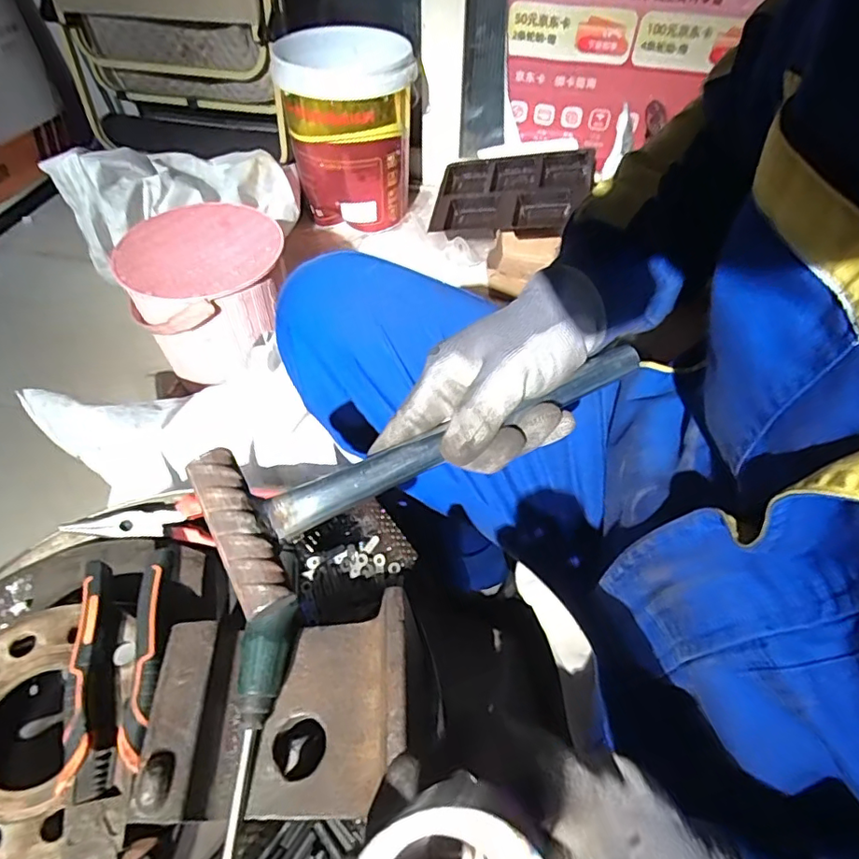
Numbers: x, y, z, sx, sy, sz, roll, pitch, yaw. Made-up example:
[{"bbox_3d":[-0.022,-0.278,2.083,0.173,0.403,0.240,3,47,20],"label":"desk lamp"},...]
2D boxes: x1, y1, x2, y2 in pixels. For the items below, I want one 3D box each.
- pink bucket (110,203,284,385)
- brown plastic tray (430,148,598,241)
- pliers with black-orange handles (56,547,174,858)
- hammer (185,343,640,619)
[{"bbox_3d":[-0.354,-0.221,0.910,0.234,0.179,0.223,0,52,0],"label":"pink bucket"},{"bbox_3d":[0.184,-0.521,1.217,0.329,0.058,0.191,4,76,23],"label":"brown plastic tray"},{"bbox_3d":[-0.183,0.180,0.324,0.052,0.030,0.216,-10,53,-8],"label":"pliers with black-orange handles"},{"bbox_3d":[0.016,0.003,0.301,0.265,0.025,0.072,-22,56,-22],"label":"hammer"}]

